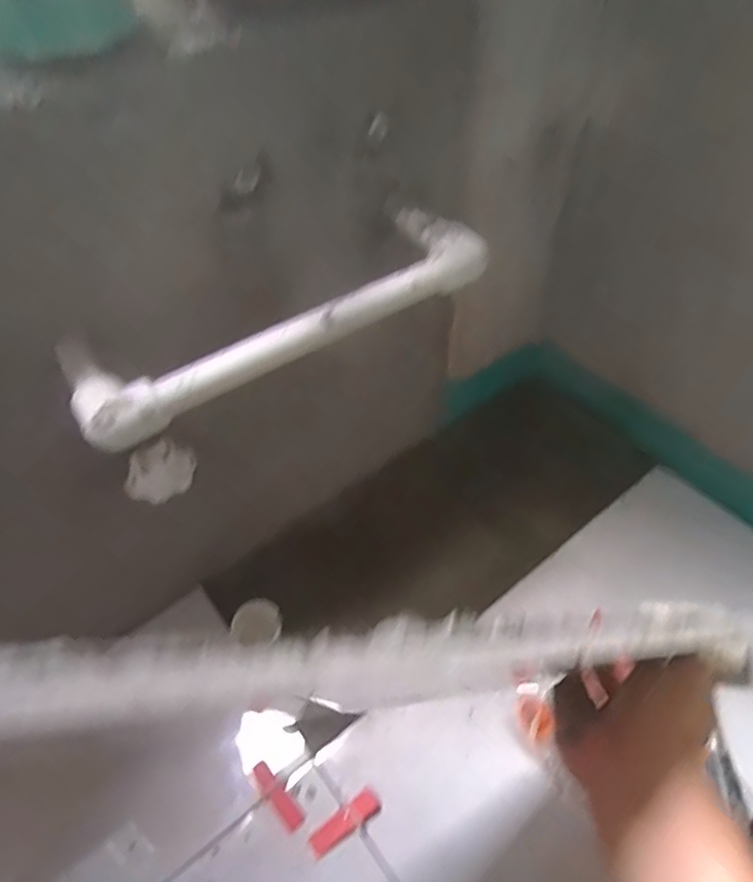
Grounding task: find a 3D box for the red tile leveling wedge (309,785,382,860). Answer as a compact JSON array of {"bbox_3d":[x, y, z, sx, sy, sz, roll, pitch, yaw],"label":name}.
[{"bbox_3d":[-0.029,0.372,0.573,0.074,0.018,0.022,-36,56,-9],"label":"red tile leveling wedge"}]

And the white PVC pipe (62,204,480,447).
[{"bbox_3d":[-0.070,-0.103,0.457,0.332,0.030,0.096,-29,55,-20],"label":"white PVC pipe"}]

